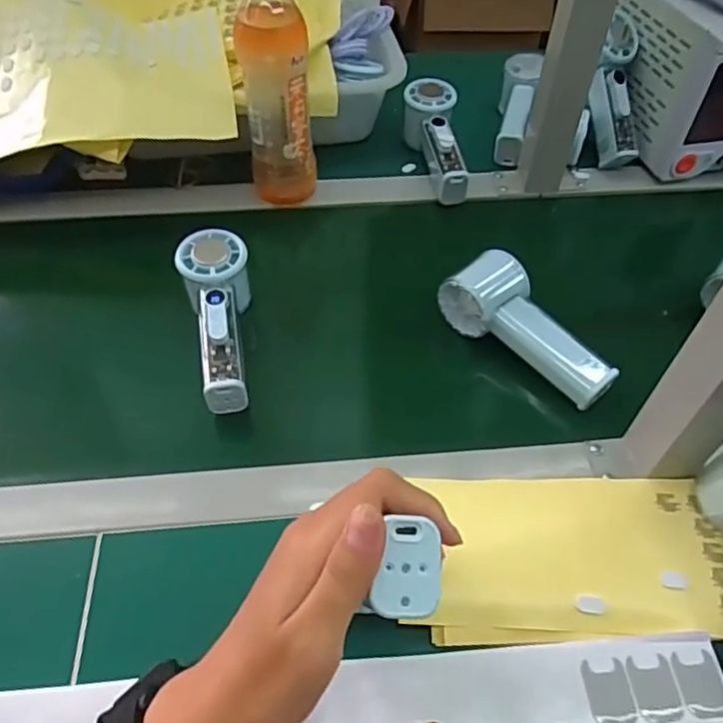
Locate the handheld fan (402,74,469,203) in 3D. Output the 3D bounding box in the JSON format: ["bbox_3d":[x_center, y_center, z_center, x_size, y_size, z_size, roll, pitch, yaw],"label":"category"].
[{"bbox_3d":[0.083,-0.234,0.659,0.052,0.060,0.152,-7,68,-10],"label":"handheld fan"}]

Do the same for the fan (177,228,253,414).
[{"bbox_3d":[-0.116,-0.033,0.498,0.053,0.044,0.157,-6,65,-9],"label":"fan"}]

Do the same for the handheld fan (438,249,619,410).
[{"bbox_3d":[0.134,-0.027,0.492,0.057,0.046,0.149,-28,58,-24],"label":"handheld fan"}]

